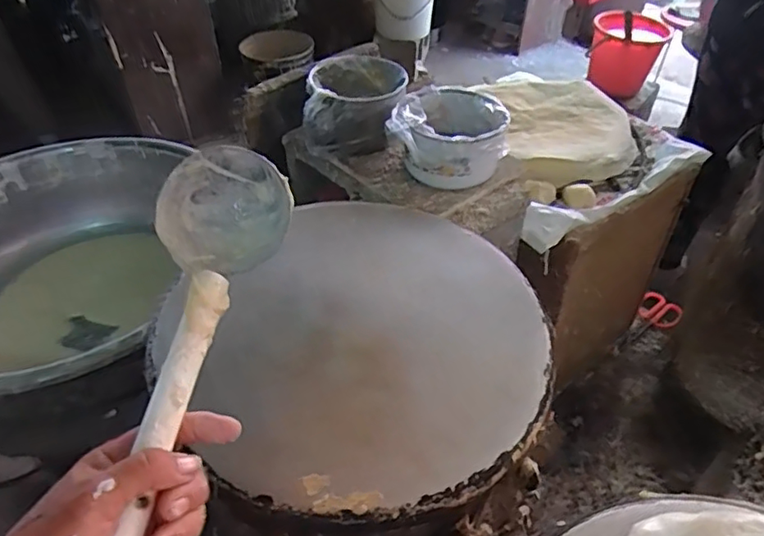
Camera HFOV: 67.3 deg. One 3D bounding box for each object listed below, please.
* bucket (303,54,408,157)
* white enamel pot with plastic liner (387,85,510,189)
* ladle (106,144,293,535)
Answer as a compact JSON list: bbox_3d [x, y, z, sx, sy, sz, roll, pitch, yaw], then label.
[{"bbox_3d":[-0.038,-0.242,0.888,0.145,0.105,0.169,3,44,4],"label":"bucket"},{"bbox_3d":[0.096,-0.188,0.830,0.157,0.087,0.159,6,44,7],"label":"white enamel pot with plastic liner"},{"bbox_3d":[-0.125,0.092,0.309,0.080,0.053,0.379,4,57,5],"label":"ladle"}]

